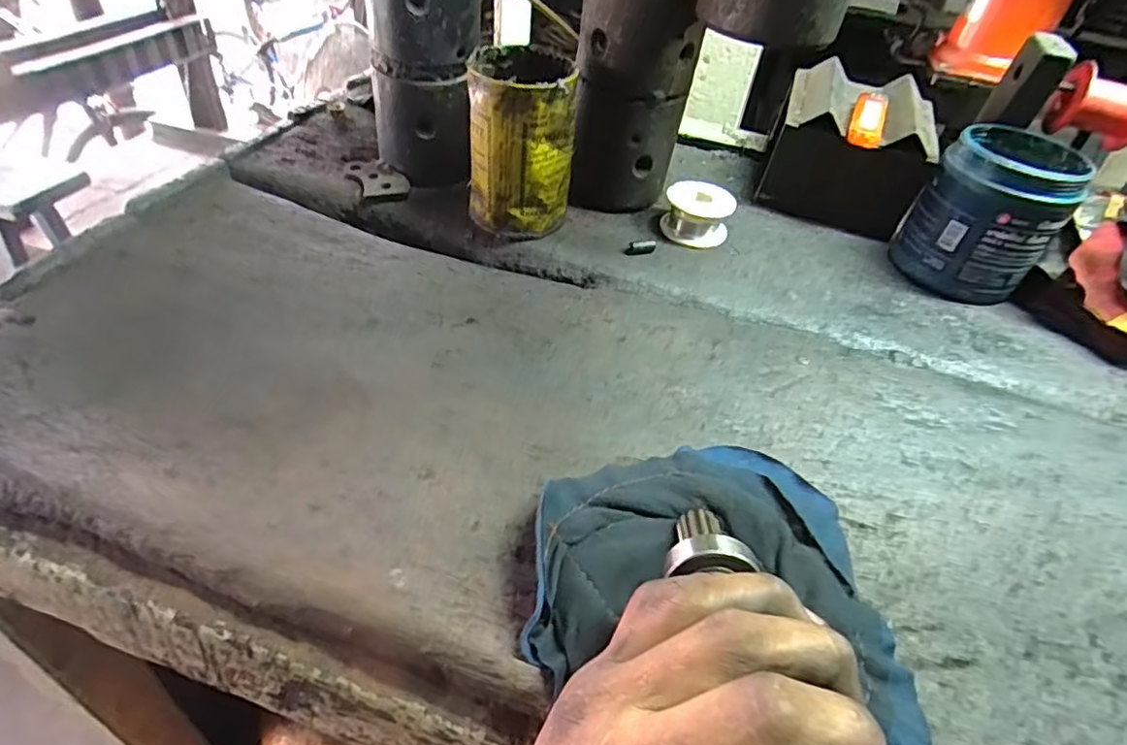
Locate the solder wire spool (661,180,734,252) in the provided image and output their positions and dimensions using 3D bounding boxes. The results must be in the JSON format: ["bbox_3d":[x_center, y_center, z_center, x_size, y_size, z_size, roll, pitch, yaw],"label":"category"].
[{"bbox_3d":[0.106,-0.125,0.470,0.052,0.028,0.049,13,44,7],"label":"solder wire spool"}]

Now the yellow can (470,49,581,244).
[{"bbox_3d":[-0.030,-0.166,0.440,0.070,0.121,0.081,3,44,-4],"label":"yellow can"}]

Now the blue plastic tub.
[{"bbox_3d":[0.315,-0.116,0.447,0.087,0.100,0.088,3,44,-3],"label":"blue plastic tub"}]

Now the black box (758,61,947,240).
[{"bbox_3d":[0.243,-0.192,0.514,0.120,0.091,0.111,19,45,13],"label":"black box"}]

